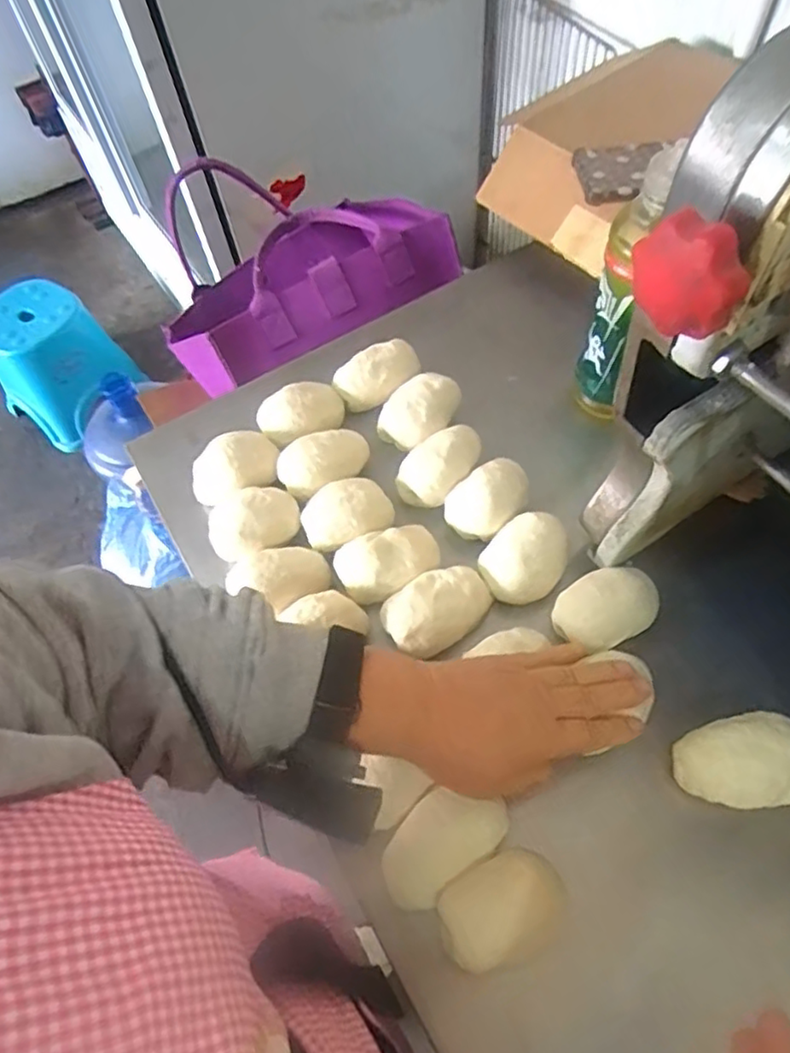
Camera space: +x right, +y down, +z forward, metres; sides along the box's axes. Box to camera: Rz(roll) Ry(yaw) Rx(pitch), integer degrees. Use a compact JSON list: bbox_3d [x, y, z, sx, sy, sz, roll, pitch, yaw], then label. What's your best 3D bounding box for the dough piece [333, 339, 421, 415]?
[{"bbox_3d":[-0.014,-0.138,0.605,0.078,0.027,0.052,-25,61,-10],"label":"dough piece"}]

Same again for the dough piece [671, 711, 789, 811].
[{"bbox_3d":[0.227,0.151,0.419,0.083,0.030,0.055,-13,60,-3],"label":"dough piece"}]

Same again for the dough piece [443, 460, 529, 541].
[{"bbox_3d":[0.075,-0.018,0.542,0.073,0.050,0.055,-41,65,-18],"label":"dough piece"}]

